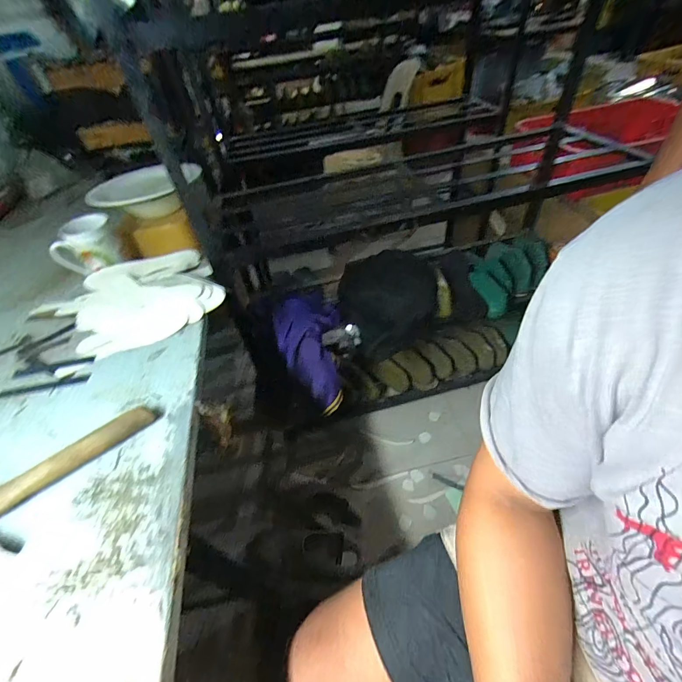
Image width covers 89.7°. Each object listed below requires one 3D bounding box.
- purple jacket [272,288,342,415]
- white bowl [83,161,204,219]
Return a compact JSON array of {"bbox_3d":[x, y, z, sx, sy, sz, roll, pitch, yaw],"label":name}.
[{"bbox_3d":[-0.060,0.041,0.833,0.151,0.294,0.068,-15,8,-8],"label":"purple jacket"},{"bbox_3d":[-0.388,-0.291,0.702,0.185,0.070,0.185,-4,46,4],"label":"white bowl"}]

